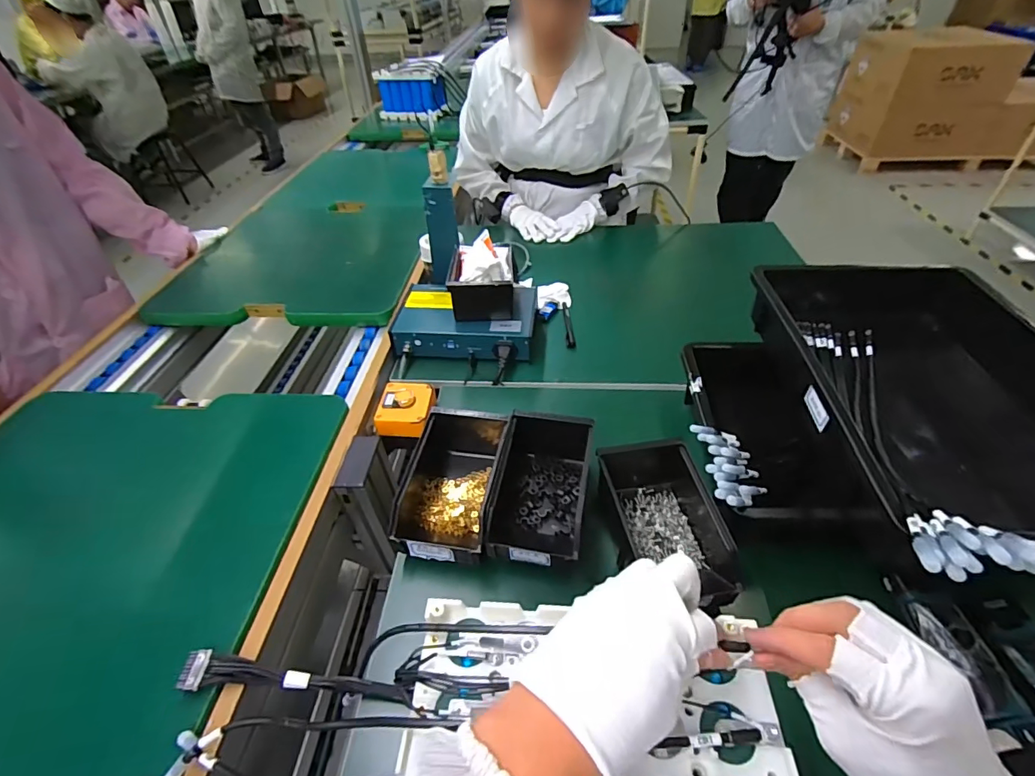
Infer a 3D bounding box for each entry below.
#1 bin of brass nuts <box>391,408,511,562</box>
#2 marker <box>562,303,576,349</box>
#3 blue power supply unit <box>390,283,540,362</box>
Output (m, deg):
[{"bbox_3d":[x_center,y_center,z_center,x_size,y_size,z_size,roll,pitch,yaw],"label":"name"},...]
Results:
[{"bbox_3d":[-0.076,0.104,0.567,0.112,0.068,0.190,6,43,8],"label":"bin of brass nuts"},{"bbox_3d":[0.091,-0.116,0.860,0.017,0.014,0.128,-2,42,0],"label":"marker"},{"bbox_3d":[-0.085,-0.115,0.821,0.229,0.063,0.159,1,43,3],"label":"blue power supply unit"}]

